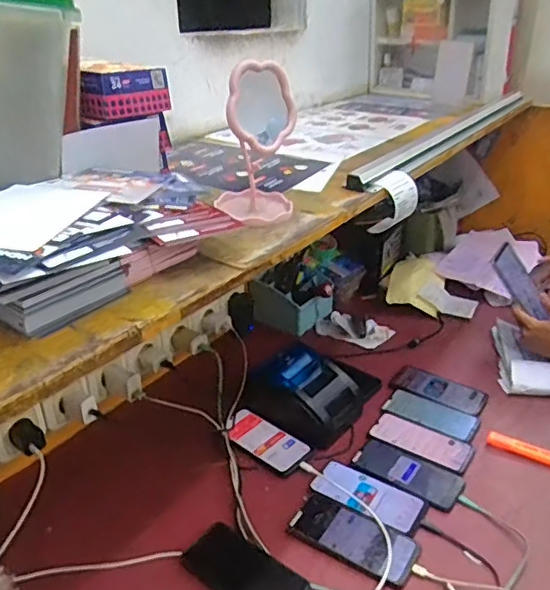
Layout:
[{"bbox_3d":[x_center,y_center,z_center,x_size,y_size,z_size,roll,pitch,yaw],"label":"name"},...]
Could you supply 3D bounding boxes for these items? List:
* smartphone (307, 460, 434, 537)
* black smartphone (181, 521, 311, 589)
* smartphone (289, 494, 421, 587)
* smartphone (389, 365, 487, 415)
[{"bbox_3d":[0.138,0.297,0.836,0.162,0.009,0.077,16,32,30],"label":"smartphone"},{"bbox_3d":[-0.039,0.356,0.722,0.163,0.016,0.077,16,35,38],"label":"black smartphone"},{"bbox_3d":[0.107,0.329,0.768,0.165,0.008,0.077,15,31,28],"label":"smartphone"},{"bbox_3d":[0.308,0.175,1.064,0.172,0.012,0.073,18,32,32],"label":"smartphone"}]

